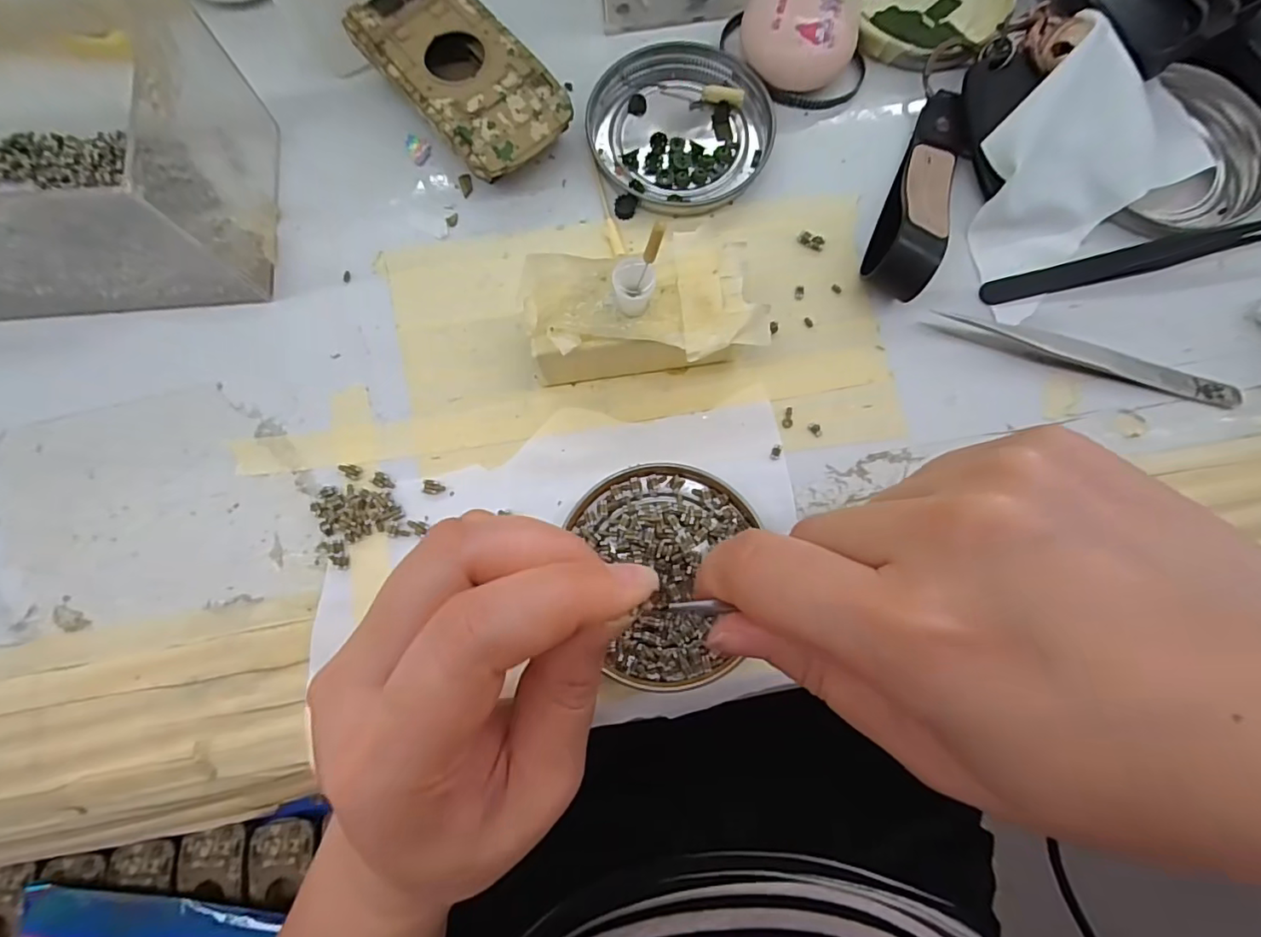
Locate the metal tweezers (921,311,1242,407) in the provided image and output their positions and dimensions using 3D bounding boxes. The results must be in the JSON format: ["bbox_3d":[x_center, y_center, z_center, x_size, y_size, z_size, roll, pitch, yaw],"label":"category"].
[{"bbox_3d":[0.184,-0.044,0.228,0.124,0.007,0.010,15,80,2],"label":"metal tweezers"}]

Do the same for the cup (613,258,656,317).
[{"bbox_3d":[0.001,-0.061,0.192,0.013,0.020,0.012,0,80,0],"label":"cup"}]

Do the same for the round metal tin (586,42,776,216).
[{"bbox_3d":[0.022,-0.151,0.248,0.076,0.007,0.079,0,80,0],"label":"round metal tin"}]

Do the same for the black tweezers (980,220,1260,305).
[{"bbox_3d":[0.219,-0.090,0.232,0.144,0.016,0.012,-12,80,-2],"label":"black tweezers"}]

